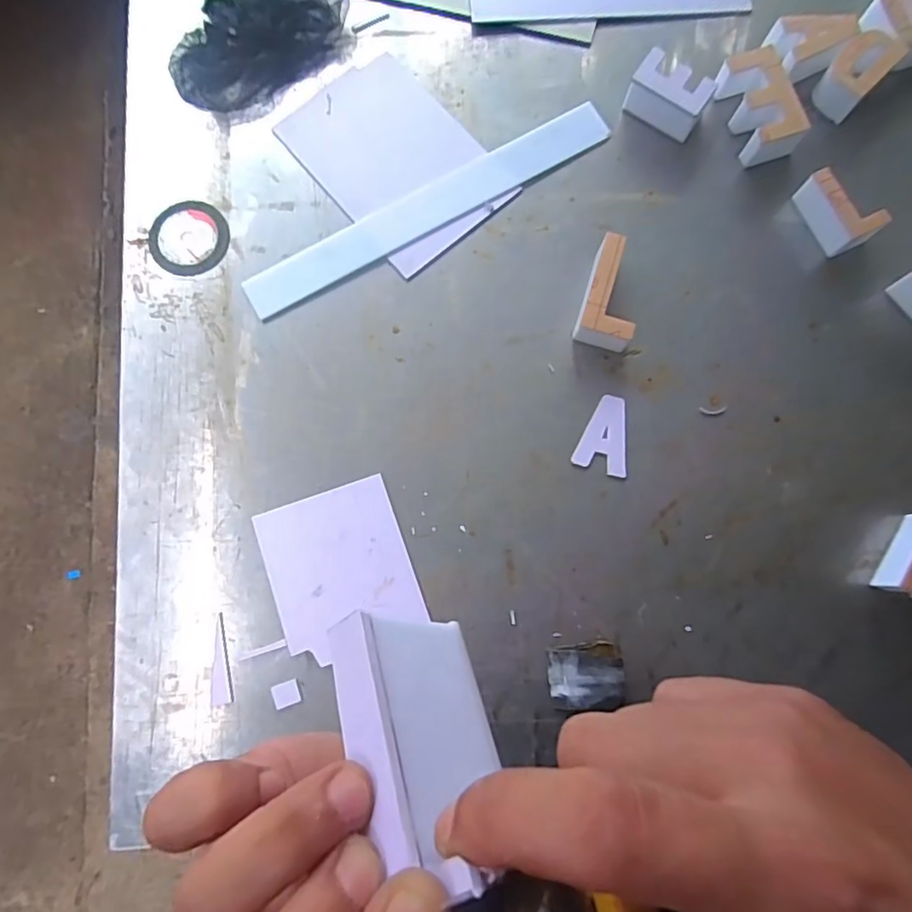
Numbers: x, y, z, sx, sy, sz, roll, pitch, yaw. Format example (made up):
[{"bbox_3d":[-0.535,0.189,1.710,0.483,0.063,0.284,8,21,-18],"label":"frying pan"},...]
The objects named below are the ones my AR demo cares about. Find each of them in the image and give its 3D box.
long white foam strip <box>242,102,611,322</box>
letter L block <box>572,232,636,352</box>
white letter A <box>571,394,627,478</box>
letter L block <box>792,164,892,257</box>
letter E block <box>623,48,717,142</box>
[{"bbox_3d":[-0.029,-0.282,0.665,0.449,0.005,0.058,-30,80,-6],"label":"long white foam strip"},{"bbox_3d":[0.167,-0.174,0.625,0.055,0.048,0.109,13,79,3],"label":"letter L block"},{"bbox_3d":[0.161,-0.023,0.616,0.054,0.004,0.083,17,79,3],"label":"white letter A"},{"bbox_3d":[0.422,-0.271,0.643,0.054,0.050,0.089,-26,80,-5],"label":"letter L block"},{"bbox_3d":[0.243,-0.410,0.666,0.087,0.051,0.054,32,81,6],"label":"letter E block"}]

